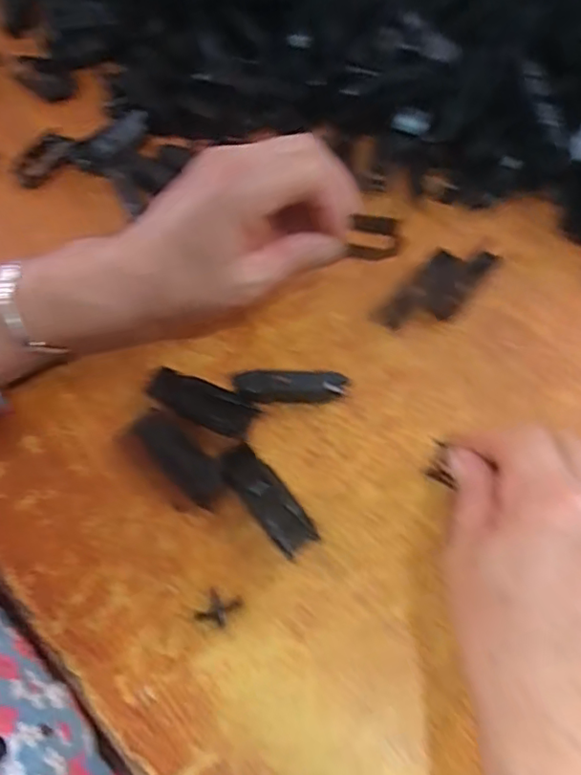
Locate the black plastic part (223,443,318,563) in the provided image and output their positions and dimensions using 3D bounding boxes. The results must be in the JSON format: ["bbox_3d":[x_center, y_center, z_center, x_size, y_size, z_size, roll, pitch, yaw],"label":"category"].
[{"bbox_3d":[-0.012,0.059,0.294,0.022,0.009,0.064,-38,71,-14],"label":"black plastic part"}]

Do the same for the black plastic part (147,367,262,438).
[{"bbox_3d":[-0.051,0.009,0.316,0.062,0.011,0.022,21,68,11],"label":"black plastic part"}]

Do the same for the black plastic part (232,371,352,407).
[{"bbox_3d":[0.000,0.000,0.315,0.062,0.021,0.013,-1,66,1],"label":"black plastic part"}]

